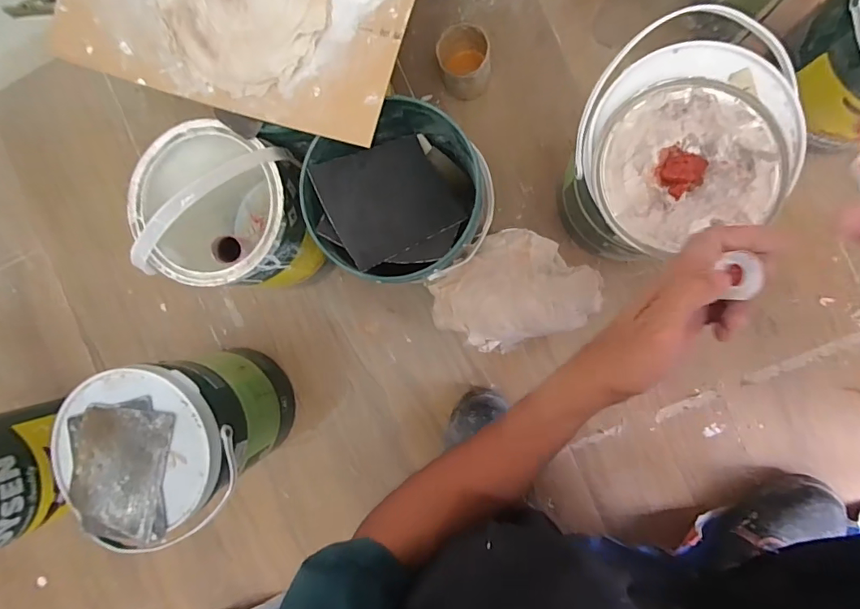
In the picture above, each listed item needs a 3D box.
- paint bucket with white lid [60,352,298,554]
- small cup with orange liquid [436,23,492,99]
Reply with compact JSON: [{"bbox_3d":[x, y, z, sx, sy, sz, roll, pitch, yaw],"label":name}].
[{"bbox_3d":[-0.277,0.147,0.569,0.169,0.220,0.168,0,92,7],"label":"paint bucket with white lid"},{"bbox_3d":[0.043,-0.300,0.591,0.074,0.073,0.068,-8,91,7],"label":"small cup with orange liquid"}]

